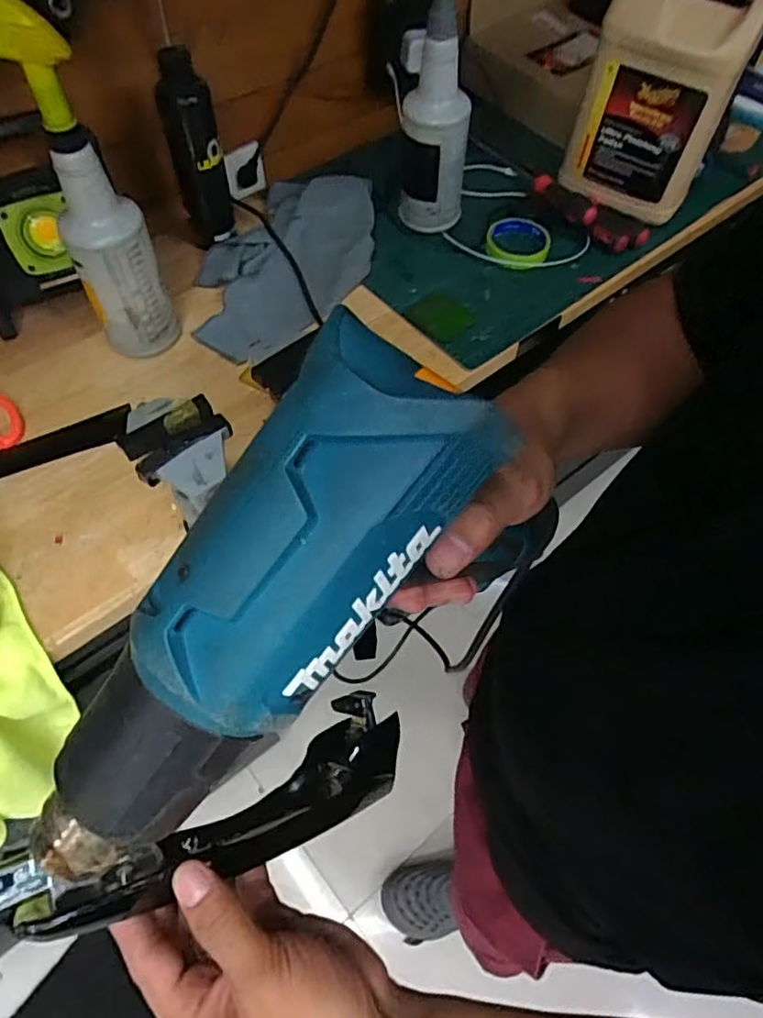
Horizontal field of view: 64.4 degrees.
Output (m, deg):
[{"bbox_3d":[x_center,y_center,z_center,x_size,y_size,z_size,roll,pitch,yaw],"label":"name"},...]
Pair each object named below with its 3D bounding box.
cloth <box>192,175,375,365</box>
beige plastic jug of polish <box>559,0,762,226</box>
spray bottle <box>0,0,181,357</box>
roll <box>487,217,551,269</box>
[{"bbox_3d":[-0.125,-0.333,0.805,0.185,0.042,0.347,25,62,13],"label":"cloth"},{"bbox_3d":[0.351,-0.532,0.769,0.173,0.260,0.110,25,62,12],"label":"beige plastic jug of polish"},{"bbox_3d":[-0.284,-0.297,0.597,0.084,0.328,0.075,-38,67,-21],"label":"spray bottle"},{"bbox_3d":[0.189,-0.370,0.836,0.085,0.020,0.090,1,60,-1],"label":"roll"}]

